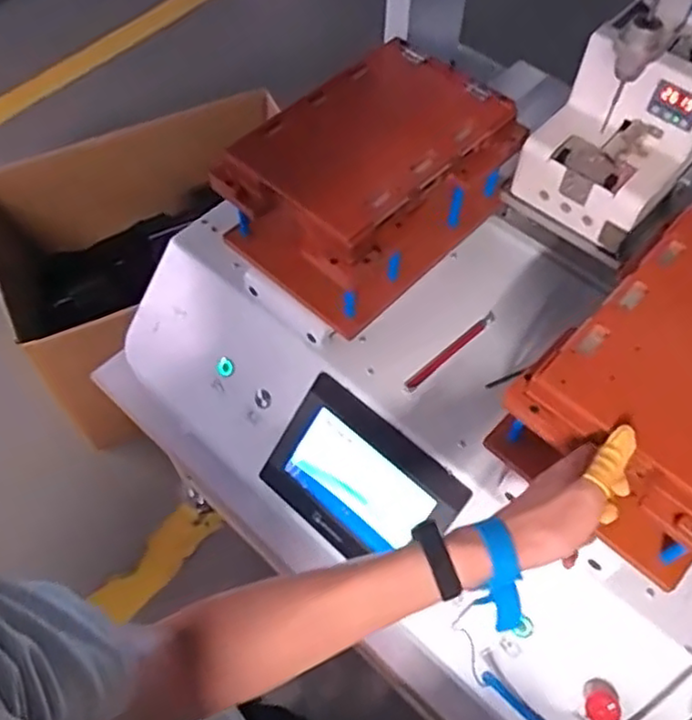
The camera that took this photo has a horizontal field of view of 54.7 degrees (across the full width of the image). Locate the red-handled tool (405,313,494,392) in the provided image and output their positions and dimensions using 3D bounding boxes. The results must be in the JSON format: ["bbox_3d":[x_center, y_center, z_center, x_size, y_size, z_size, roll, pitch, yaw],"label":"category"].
[{"bbox_3d":[0.114,-0.010,0.724,0.135,0.004,0.013,-39,67,-20],"label":"red-handled tool"}]

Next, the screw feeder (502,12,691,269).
[{"bbox_3d":[0.285,-0.229,0.659,0.143,0.158,0.188,38,66,20],"label":"screw feeder"}]

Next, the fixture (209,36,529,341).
[{"bbox_3d":[0.027,-0.188,0.706,0.263,0.144,0.190,-39,67,-20],"label":"fixture"}]

